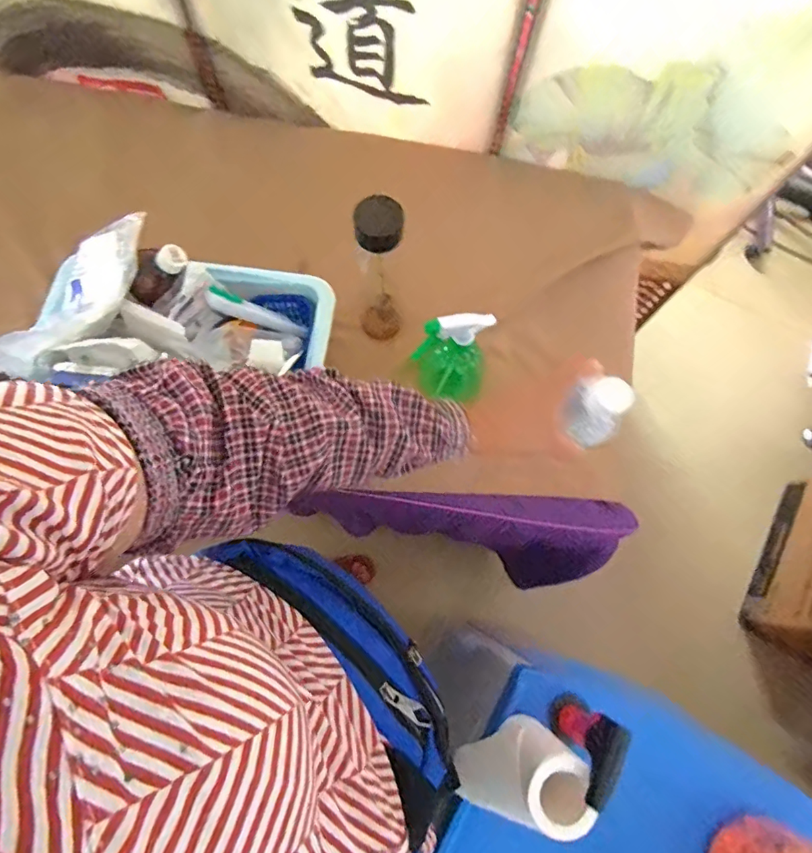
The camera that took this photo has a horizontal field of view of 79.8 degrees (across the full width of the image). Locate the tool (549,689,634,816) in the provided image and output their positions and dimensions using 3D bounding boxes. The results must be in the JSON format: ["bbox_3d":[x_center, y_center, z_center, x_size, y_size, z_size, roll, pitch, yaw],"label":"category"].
[{"bbox_3d":[0.169,0.302,0.466,0.026,0.128,0.066,26,76,5],"label":"tool"}]

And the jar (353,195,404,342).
[{"bbox_3d":[-0.035,-0.191,0.627,0.058,0.235,0.056,0,75,-1],"label":"jar"}]

